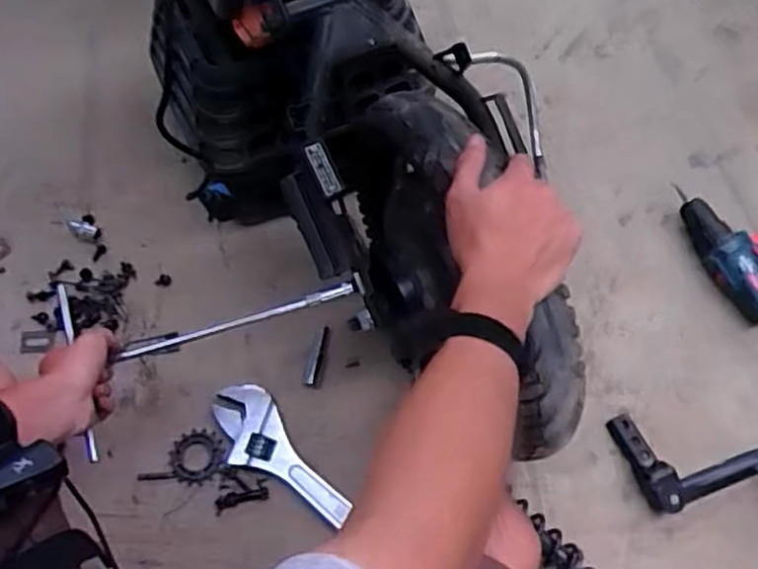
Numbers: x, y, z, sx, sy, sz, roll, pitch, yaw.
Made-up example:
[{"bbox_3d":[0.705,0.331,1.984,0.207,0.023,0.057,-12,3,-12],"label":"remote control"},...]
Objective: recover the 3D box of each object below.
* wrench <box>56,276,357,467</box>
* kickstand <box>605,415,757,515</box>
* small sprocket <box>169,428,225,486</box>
[{"bbox_3d":[-0.160,0.052,0.694,0.283,0.022,0.167,-13,70,-4],"label":"wrench"},{"bbox_3d":[0.388,0.223,0.847,0.226,0.031,0.106,9,70,3],"label":"kickstand"},{"bbox_3d":[-0.219,0.208,0.861,0.064,0.011,0.065,0,70,0],"label":"small sprocket"}]

